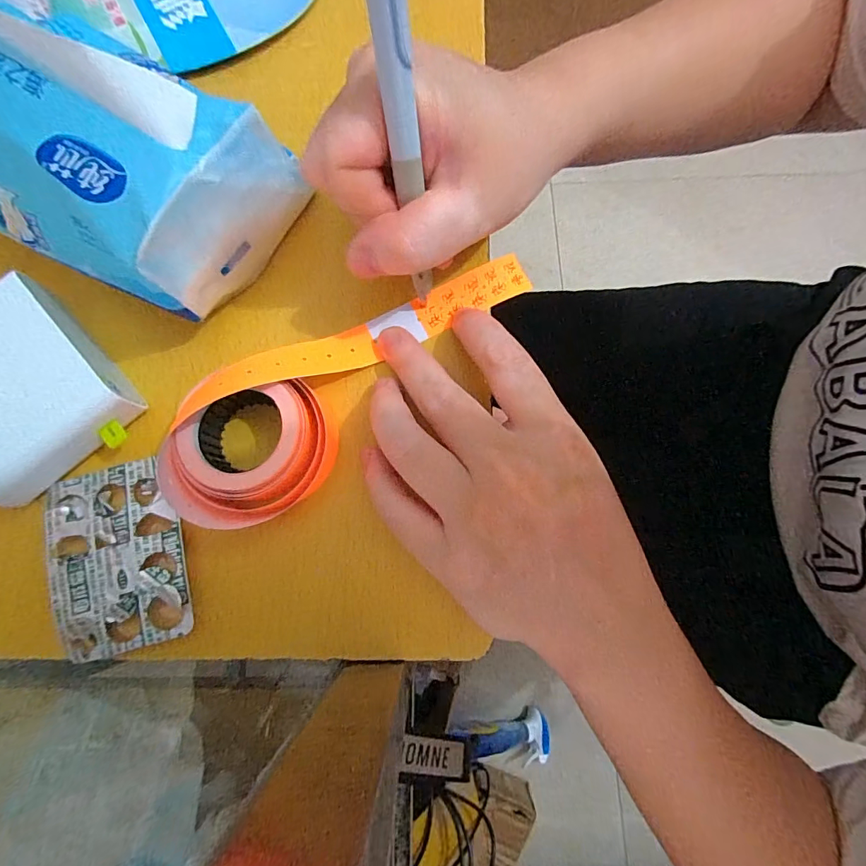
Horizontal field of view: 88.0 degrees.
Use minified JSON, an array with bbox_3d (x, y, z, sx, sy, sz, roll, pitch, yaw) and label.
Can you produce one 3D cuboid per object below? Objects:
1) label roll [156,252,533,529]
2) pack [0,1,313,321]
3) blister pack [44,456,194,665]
[{"bbox_3d":[-0.034,-0.030,0.204,0.185,0.027,0.061,-40,82,-18],"label":"label roll"},{"bbox_3d":[-0.147,-0.115,0.186,0.163,0.080,0.081,26,80,4],"label":"pack"},{"bbox_3d":[-0.135,0.052,0.191,0.056,0.007,0.077,-14,80,-3],"label":"blister pack"}]

